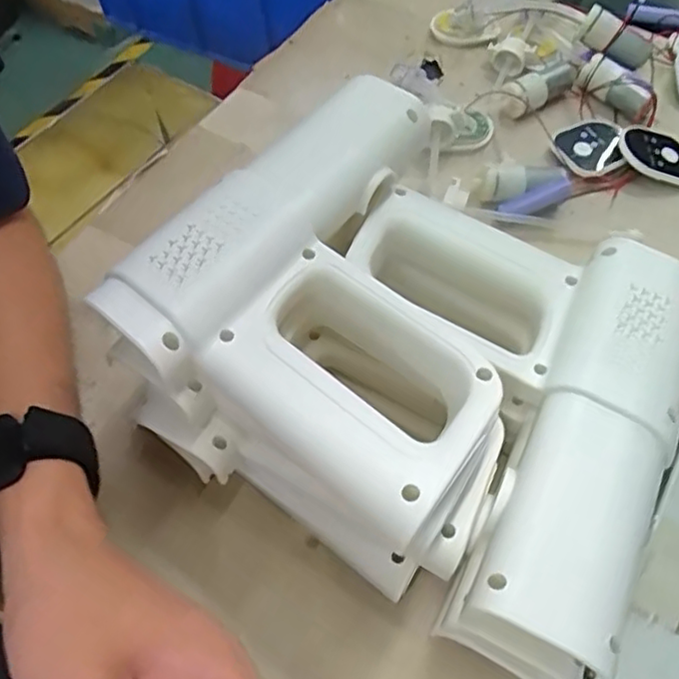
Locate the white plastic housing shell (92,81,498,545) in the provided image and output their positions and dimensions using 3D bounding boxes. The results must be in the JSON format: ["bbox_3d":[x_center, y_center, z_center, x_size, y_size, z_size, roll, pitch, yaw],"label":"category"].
[{"bbox_3d":[0.013,-0.036,0.310,0.172,0.039,0.208,29,64,17],"label":"white plastic housing shell"}]

